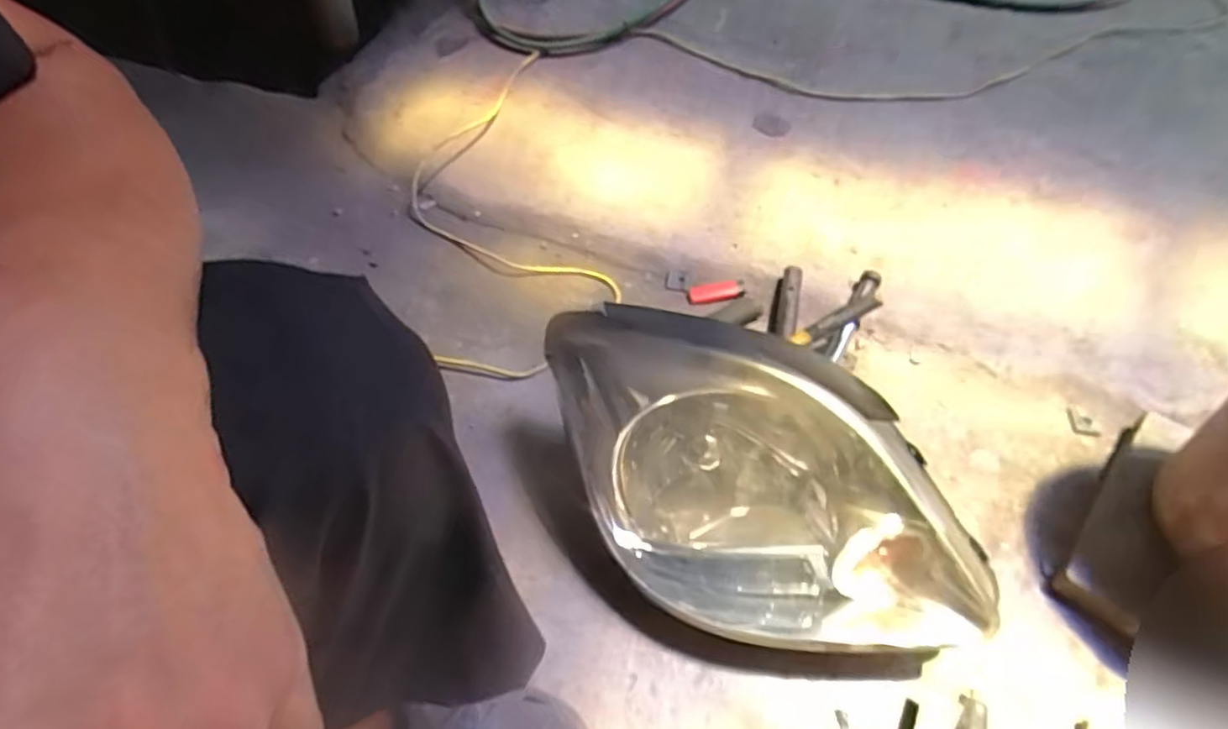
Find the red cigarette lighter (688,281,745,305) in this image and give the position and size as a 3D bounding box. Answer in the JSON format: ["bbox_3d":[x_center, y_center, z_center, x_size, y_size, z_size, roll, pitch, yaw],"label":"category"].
[{"bbox_3d":[0.143,-0.100,0.932,0.077,0.010,0.026,-9,49,5],"label":"red cigarette lighter"}]

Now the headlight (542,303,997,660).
[{"bbox_3d":[0.121,0.127,0.618,0.448,0.218,0.189,24,53,15],"label":"headlight"}]

